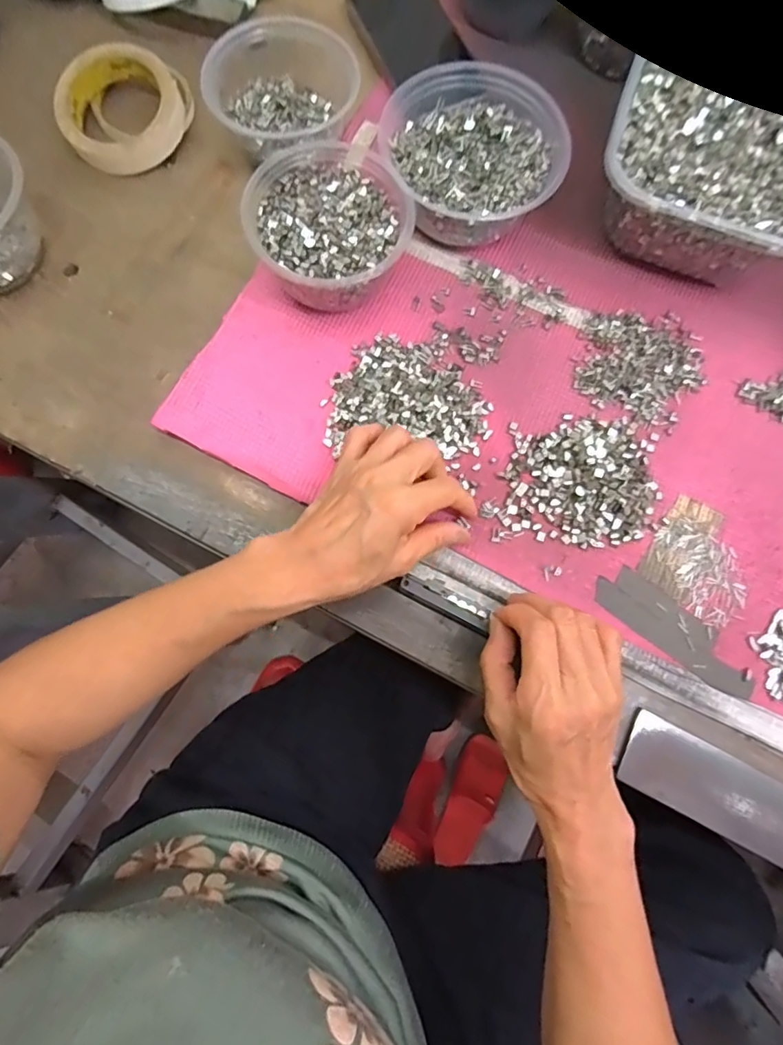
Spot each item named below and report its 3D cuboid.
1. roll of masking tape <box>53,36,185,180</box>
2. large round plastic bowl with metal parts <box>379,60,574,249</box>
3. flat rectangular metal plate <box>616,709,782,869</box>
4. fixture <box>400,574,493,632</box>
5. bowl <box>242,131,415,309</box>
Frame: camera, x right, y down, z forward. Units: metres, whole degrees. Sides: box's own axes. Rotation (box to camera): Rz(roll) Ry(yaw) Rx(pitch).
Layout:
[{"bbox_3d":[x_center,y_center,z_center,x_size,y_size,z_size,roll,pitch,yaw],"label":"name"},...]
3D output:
[{"bbox_3d":[-0.224,-0.339,0.435,0.094,0.039,0.093,0,77,-1],"label":"roll of masking tape"},{"bbox_3d":[0.063,-0.280,0.412,0.134,0.058,0.132,0,77,-1],"label":"large round plastic bowl with metal parts"},{"bbox_3d":[0.272,0.207,0.347,0.247,0.009,0.049,27,78,5],"label":"flat rectangular metal plate"},{"bbox_3d":[0.037,0.050,0.348,0.061,0.005,0.016,26,78,5],"label":"fixture"},{"bbox_3d":[-0.046,-0.215,0.391,0.108,0.062,0.115,0,77,-1],"label":"bowl"}]

